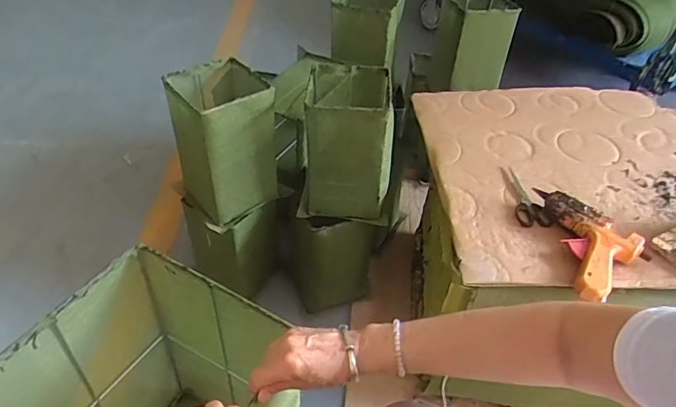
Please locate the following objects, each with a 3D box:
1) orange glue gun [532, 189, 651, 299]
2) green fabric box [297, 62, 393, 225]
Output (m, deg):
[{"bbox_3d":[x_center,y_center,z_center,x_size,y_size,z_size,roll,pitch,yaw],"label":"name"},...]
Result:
[{"bbox_3d":[0.374,0.059,0.798,0.194,0.043,0.151,35,52,29],"label":"orange glue gun"},{"bbox_3d":[0.020,-0.115,0.944,0.158,0.252,0.174,4,43,1],"label":"green fabric box"}]

